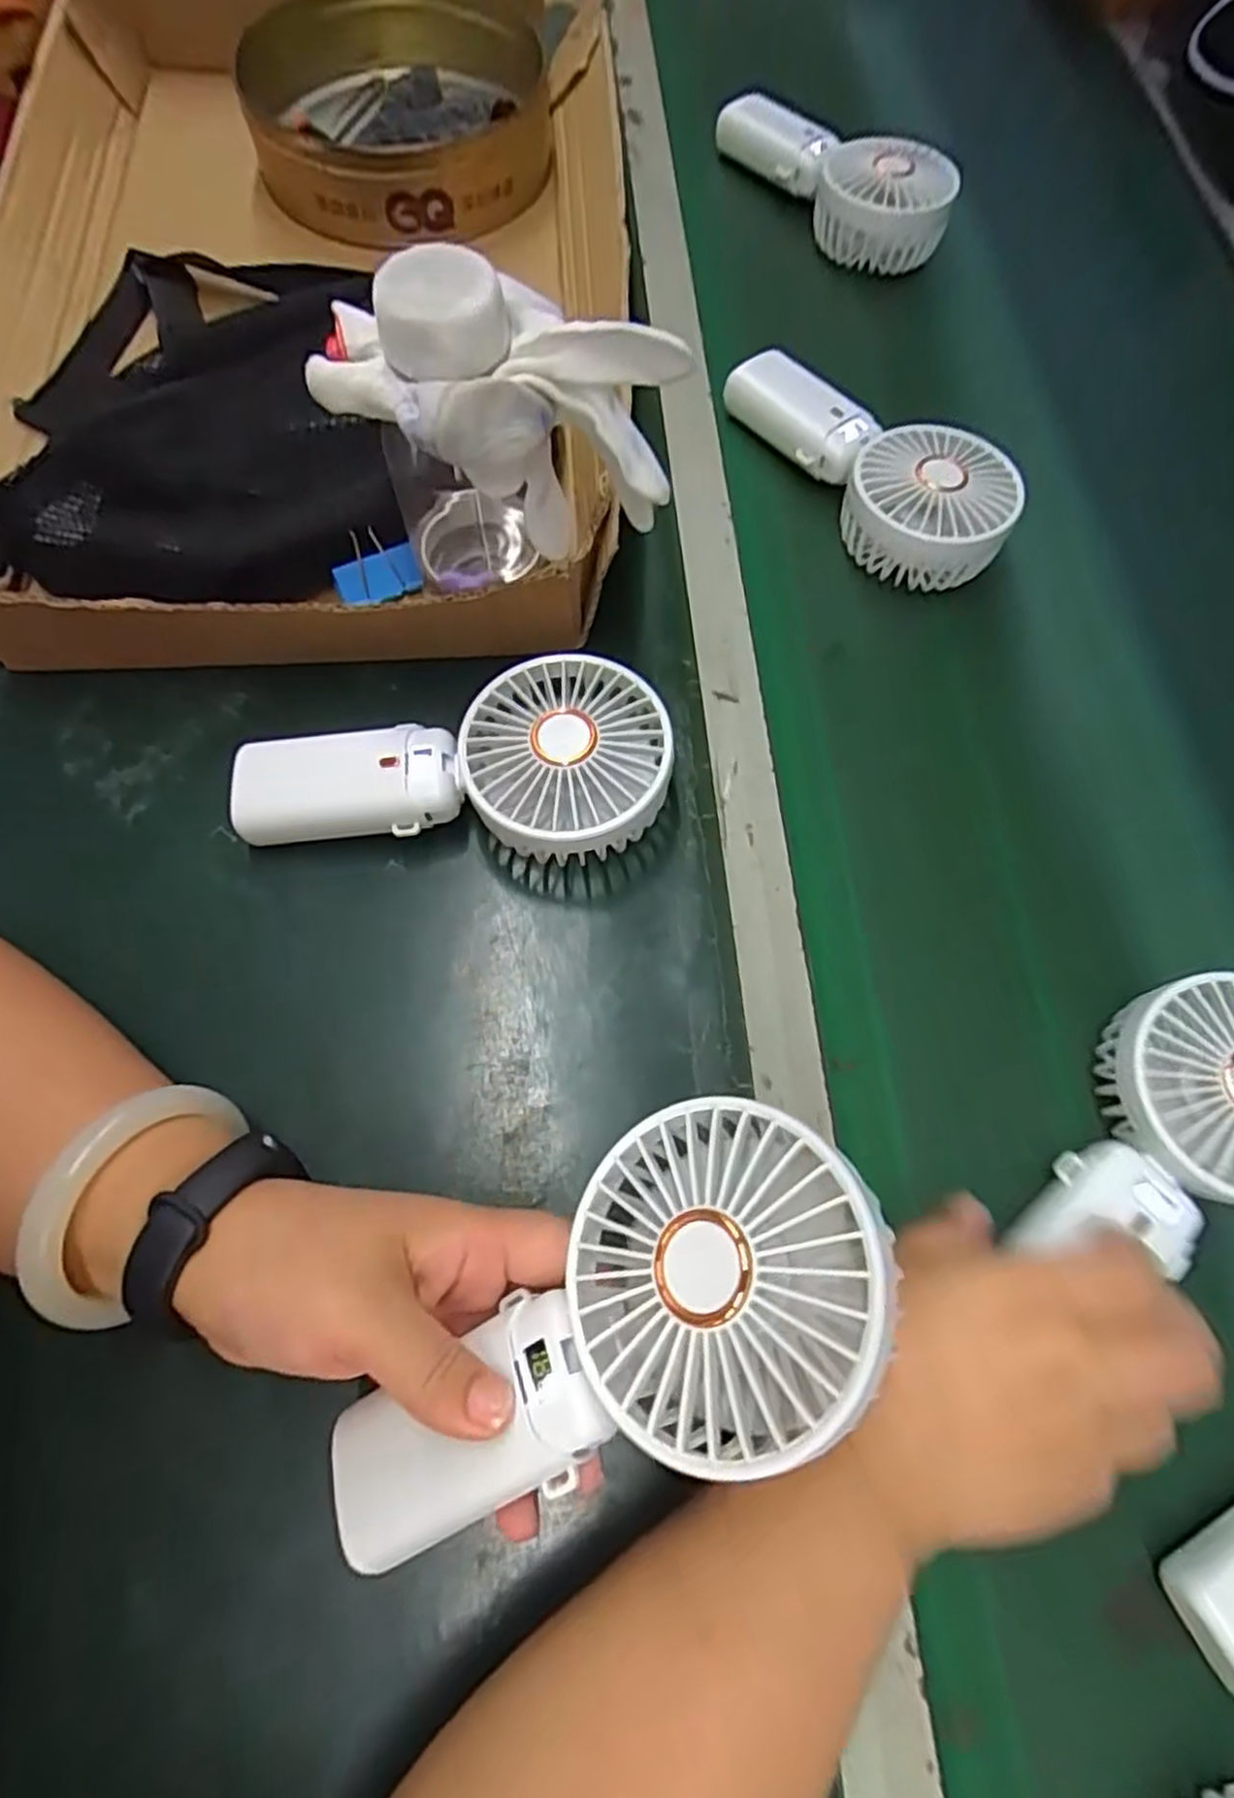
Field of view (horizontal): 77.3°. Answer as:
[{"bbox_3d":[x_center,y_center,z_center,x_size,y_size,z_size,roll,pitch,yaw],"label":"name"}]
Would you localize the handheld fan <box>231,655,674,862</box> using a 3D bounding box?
[{"bbox_3d":[-0.070,-0.059,0.333,0.183,0.042,0.086,1,68,-4],"label":"handheld fan"}]

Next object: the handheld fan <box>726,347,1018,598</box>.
[{"bbox_3d":[0.143,-0.247,0.438,0.078,0.049,0.178,-31,75,-16],"label":"handheld fan"}]

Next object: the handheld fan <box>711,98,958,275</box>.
[{"bbox_3d":[0.145,-0.499,0.535,0.069,0.051,0.182,-36,76,-17],"label":"handheld fan"}]

